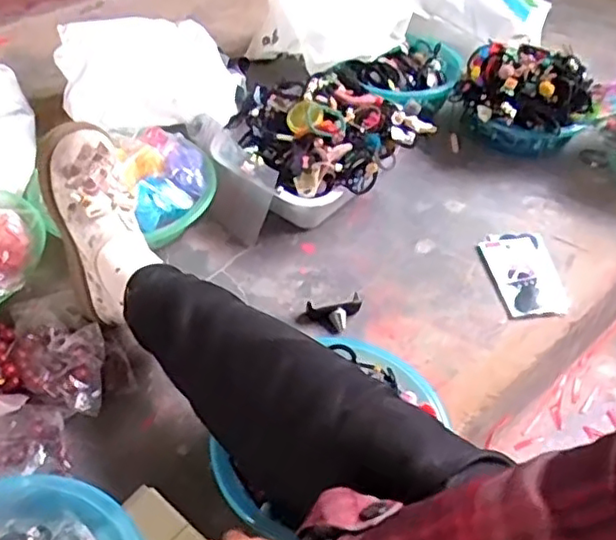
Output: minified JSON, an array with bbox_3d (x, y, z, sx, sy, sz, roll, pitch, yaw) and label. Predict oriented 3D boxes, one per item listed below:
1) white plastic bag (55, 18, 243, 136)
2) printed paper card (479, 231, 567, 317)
[{"bbox_3d":[-0.257,-0.325,1.038,0.278,0.096,0.269,-4,46,-7],"label":"white plastic bag"},{"bbox_3d":[0.290,0.003,0.858,0.093,0.007,0.144,-4,46,-7],"label":"printed paper card"}]

